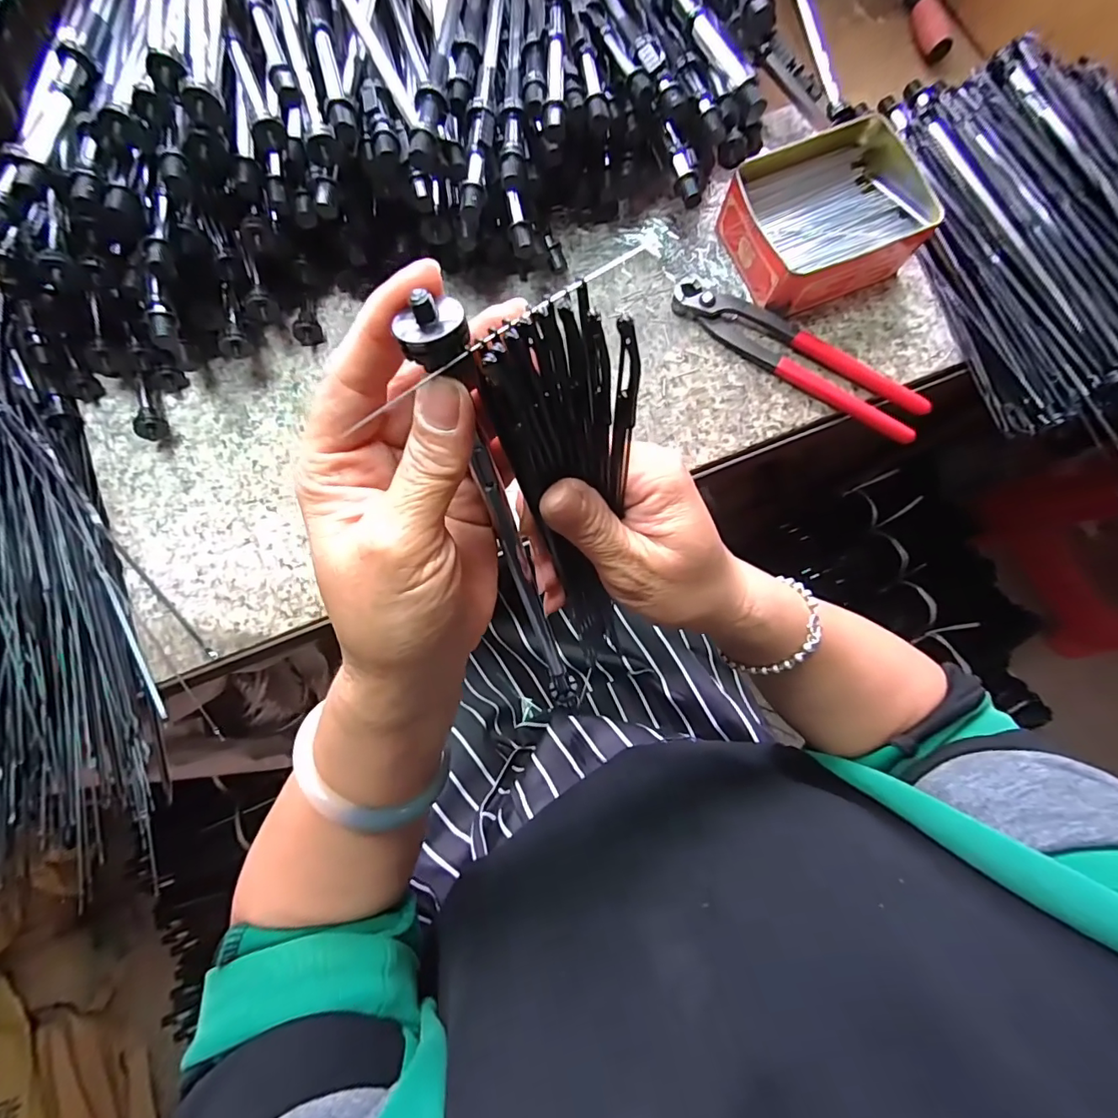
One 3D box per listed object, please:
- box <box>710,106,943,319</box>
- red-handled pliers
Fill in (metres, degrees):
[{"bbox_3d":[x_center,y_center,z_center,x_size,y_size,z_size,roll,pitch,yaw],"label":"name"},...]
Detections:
[{"bbox_3d":[0.191,-0.246,0.368,0.132,0.048,0.107,-26,81,-5],"label":"box"},{"bbox_3d":[0.169,-0.145,0.367,0.192,0.020,0.035,35,82,5],"label":"red-handled pliers"}]

